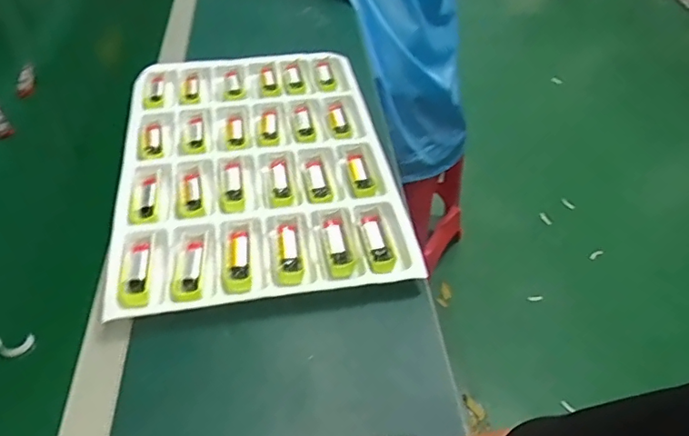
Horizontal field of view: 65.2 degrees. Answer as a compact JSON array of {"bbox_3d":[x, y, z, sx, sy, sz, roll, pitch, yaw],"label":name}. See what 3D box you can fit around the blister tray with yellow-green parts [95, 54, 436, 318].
[{"bbox_3d":[-0.115,-0.077,0.684,0.329,0.038,0.443,-6,47,-10],"label":"blister tray with yellow-green parts"}]

